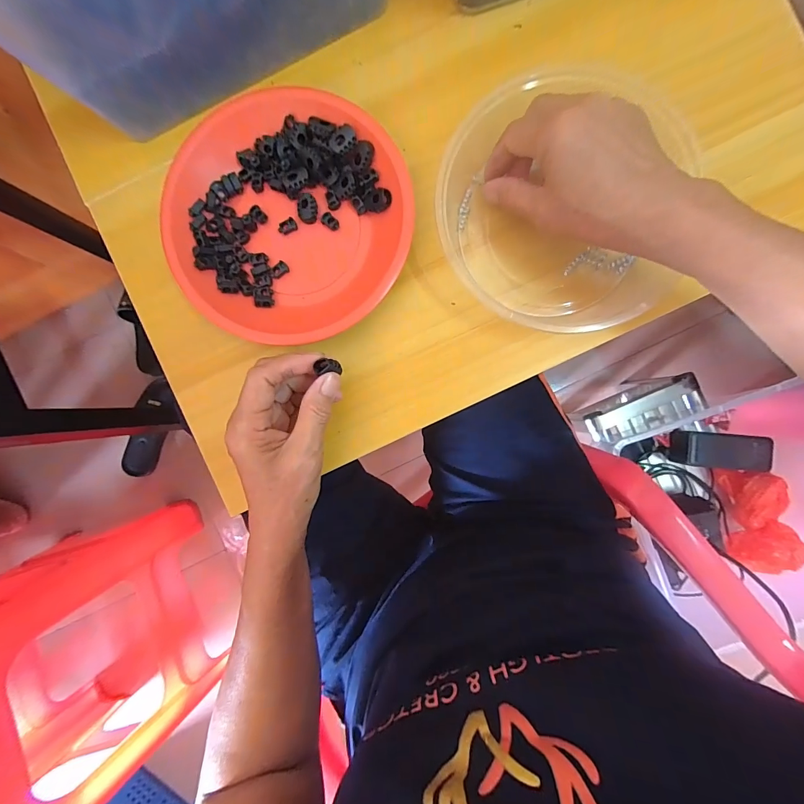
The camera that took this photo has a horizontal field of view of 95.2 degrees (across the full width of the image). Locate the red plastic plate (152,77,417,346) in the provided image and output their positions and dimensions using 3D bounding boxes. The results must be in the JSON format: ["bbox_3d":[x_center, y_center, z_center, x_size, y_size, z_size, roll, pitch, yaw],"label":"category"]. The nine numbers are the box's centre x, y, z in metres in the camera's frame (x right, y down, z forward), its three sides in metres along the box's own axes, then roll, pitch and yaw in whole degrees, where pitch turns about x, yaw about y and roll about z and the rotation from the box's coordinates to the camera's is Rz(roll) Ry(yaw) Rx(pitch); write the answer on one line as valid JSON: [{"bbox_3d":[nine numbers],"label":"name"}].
[{"bbox_3d":[-0.089,-0.145,0.296,0.186,0.035,0.179,0,90,2],"label":"red plastic plate"}]

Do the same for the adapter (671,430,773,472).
[{"bbox_3d":[0.497,0.076,0.572,0.137,0.027,0.053,5,90,2],"label":"adapter"}]

